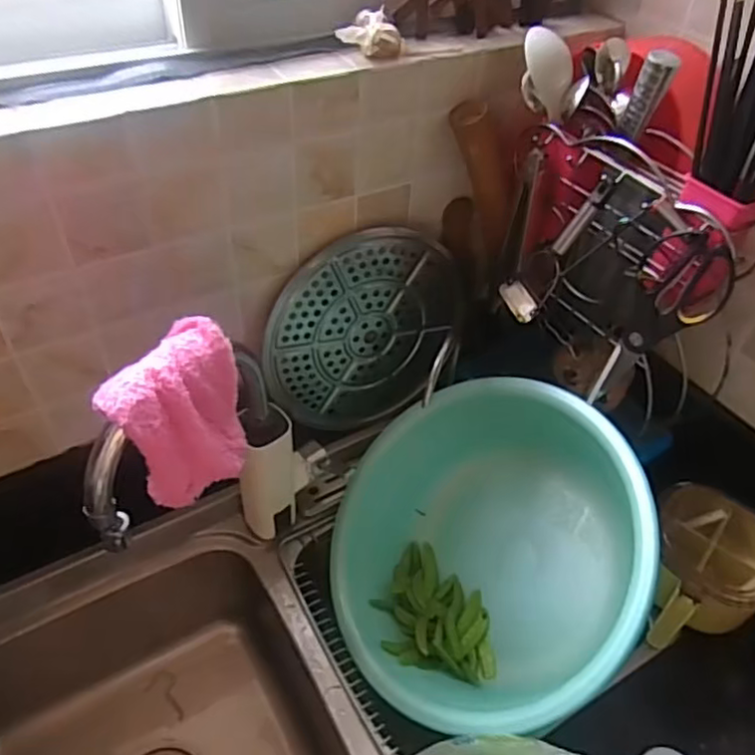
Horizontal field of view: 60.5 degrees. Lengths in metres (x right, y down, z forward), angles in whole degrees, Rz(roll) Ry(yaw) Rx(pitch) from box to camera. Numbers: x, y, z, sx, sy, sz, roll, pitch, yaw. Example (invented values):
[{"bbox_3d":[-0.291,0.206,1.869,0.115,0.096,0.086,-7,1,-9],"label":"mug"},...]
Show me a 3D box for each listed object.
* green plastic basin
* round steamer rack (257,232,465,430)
[{"bbox_3d":[0.125,0.195,0.770,0.392,0.152,0.392,-13,64,28],"label":"green plastic basin"},{"bbox_3d":[-0.015,-0.055,0.825,0.258,0.272,0.016,19,19,-40],"label":"round steamer rack"}]

